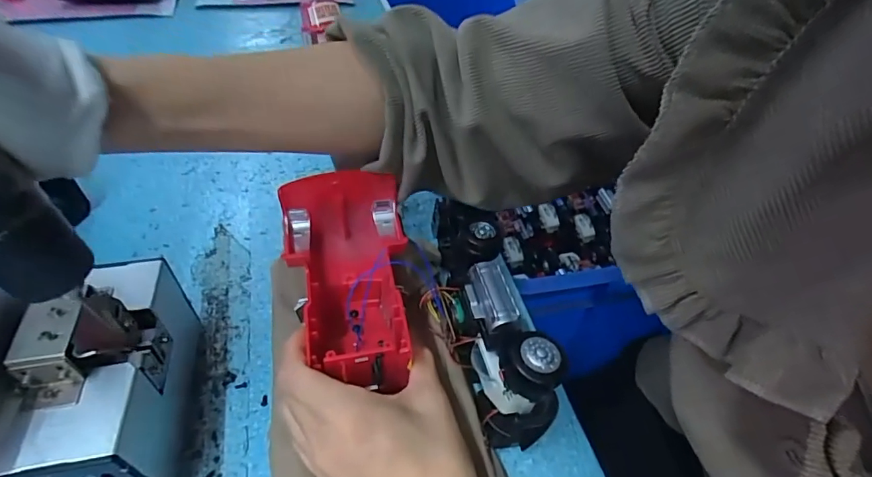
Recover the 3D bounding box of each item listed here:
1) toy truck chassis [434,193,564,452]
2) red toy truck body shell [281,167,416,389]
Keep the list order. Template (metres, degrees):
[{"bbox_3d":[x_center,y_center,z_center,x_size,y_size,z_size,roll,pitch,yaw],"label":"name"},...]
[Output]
[{"bbox_3d":[0.028,0.046,0.329,0.053,0.077,0.184,-6,47,-10],"label":"toy truck chassis"},{"bbox_3d":[-0.051,0.030,0.288,0.072,0.059,0.128,-9,66,-13],"label":"red toy truck body shell"}]

